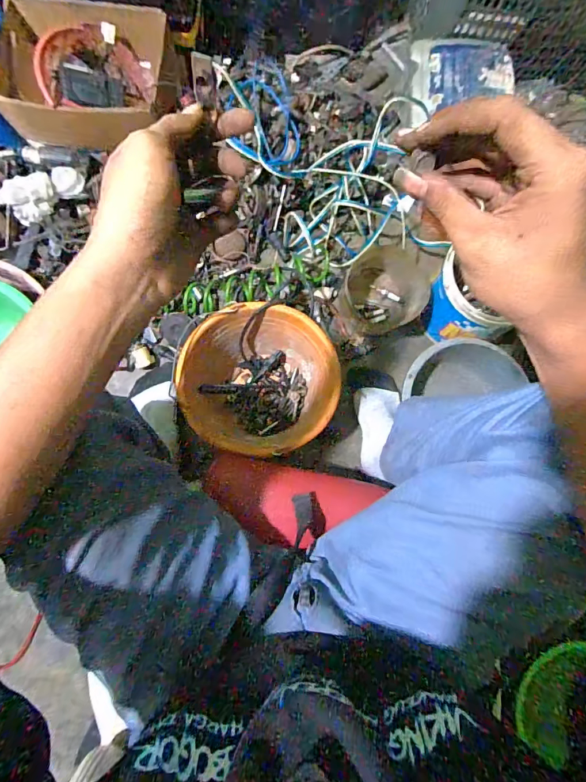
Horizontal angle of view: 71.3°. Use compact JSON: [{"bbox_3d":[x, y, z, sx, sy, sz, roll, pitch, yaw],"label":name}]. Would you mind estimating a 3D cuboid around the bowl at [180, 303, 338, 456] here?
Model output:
[{"bbox_3d":[-0.056,-0.016,0.729,0.244,0.156,0.235,1,81,-3],"label":"bowl"}]

